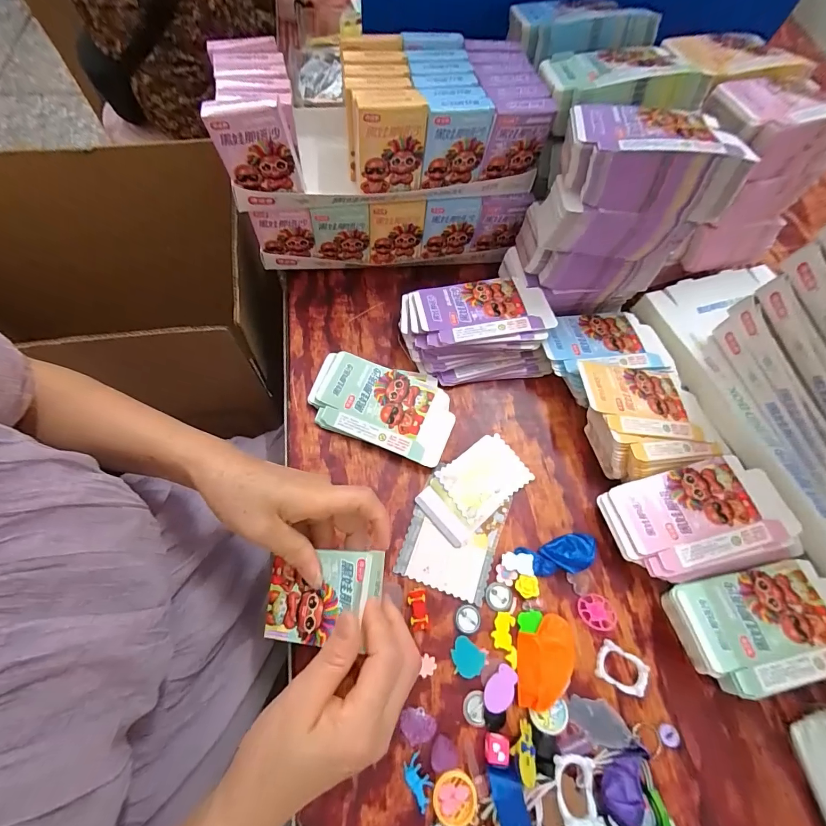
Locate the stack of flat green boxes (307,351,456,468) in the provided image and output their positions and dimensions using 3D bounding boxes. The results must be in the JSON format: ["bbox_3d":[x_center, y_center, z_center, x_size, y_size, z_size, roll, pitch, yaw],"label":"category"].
[{"bbox_3d":[-0.032,-0.012,0.439,0.157,0.026,0.099,21,65,7],"label":"stack of flat green boxes"}]

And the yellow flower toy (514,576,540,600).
[{"bbox_3d":[0.107,0.163,0.373,0.022,0.004,0.019,4,64,-1],"label":"yellow flower toy"}]

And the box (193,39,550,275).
[{"bbox_3d":[-0.033,-0.294,0.479,0.327,0.199,0.149,-8,65,-7],"label":"box"}]

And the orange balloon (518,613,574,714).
[{"bbox_3d":[0.114,0.212,0.340,0.049,0.022,0.071,10,64,2],"label":"orange balloon"}]

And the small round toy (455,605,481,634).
[{"bbox_3d":[0.050,0.187,0.360,0.021,0.004,0.022,1,65,-3],"label":"small round toy"}]

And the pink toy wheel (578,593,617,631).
[{"bbox_3d":[0.170,0.184,0.367,0.032,0.009,0.031,0,39,0],"label":"pink toy wheel"}]

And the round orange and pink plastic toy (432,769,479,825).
[{"bbox_3d":[0.032,0.294,0.304,0.033,0.005,0.033,1,65,-3],"label":"round orange and pink plastic toy"}]

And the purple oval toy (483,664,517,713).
[{"bbox_3d":[0.075,0.233,0.335,0.021,0.006,0.036,42,69,15],"label":"purple oval toy"}]

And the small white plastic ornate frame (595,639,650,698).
[{"bbox_3d":[0.184,0.224,0.349,0.039,0.011,0.032,29,66,10],"label":"small white plastic ornate frame"}]

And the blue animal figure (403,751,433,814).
[{"bbox_3d":[0.005,0.287,0.309,0.017,0.004,0.032,-25,69,-14],"label":"blue animal figure"}]

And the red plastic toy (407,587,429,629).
[{"bbox_3d":[0.005,0.177,0.360,0.016,0.007,0.032,-6,65,-6],"label":"red plastic toy"}]

